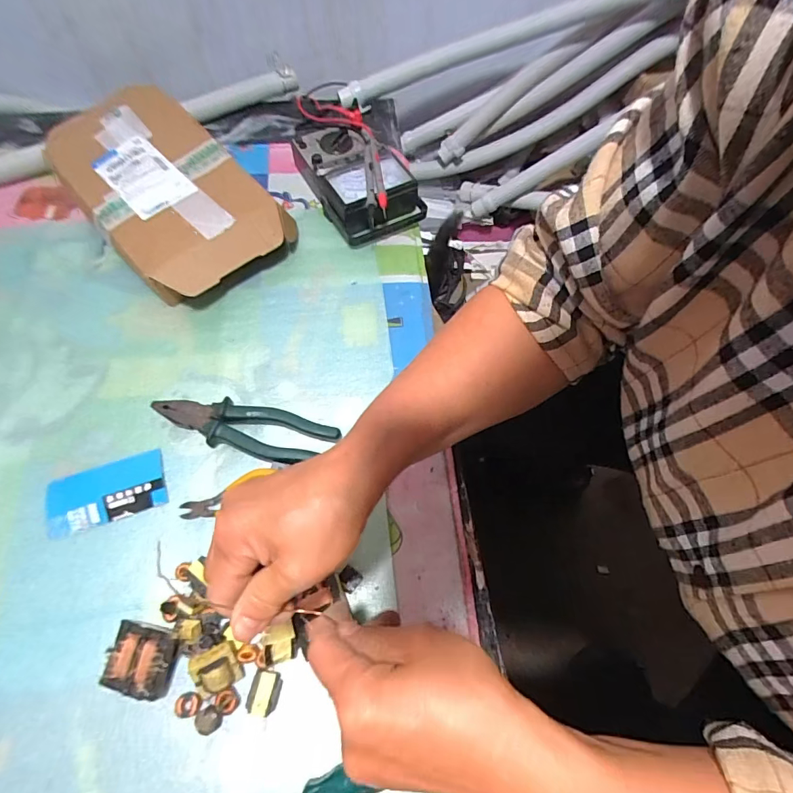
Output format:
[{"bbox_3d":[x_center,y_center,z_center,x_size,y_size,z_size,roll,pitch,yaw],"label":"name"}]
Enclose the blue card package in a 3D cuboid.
[{"bbox_3d":[-0.288,0.094,0.440,0.110,0.006,0.059,-17,68,-10],"label":"blue card package"}]

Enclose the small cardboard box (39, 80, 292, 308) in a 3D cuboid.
[{"bbox_3d":[-0.290,-0.257,0.562,0.322,0.066,0.191,41,71,17],"label":"small cardboard box"}]

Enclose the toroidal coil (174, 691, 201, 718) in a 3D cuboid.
[{"bbox_3d":[-0.176,0.261,0.376,0.022,0.008,0.019,-12,68,-8],"label":"toroidal coil"}]

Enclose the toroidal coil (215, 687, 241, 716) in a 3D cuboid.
[{"bbox_3d":[-0.143,0.258,0.377,0.019,0.011,0.019,1,66,-3],"label":"toroidal coil"}]

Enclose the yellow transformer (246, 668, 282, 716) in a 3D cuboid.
[{"bbox_3d":[-0.112,0.252,0.378,0.023,0.016,0.032,13,66,3],"label":"yellow transformer"}]

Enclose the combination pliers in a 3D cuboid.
[{"bbox_3d":[-0.159,0.032,0.467,0.188,0.018,0.050,15,67,4],"label":"combination pliers"}]

